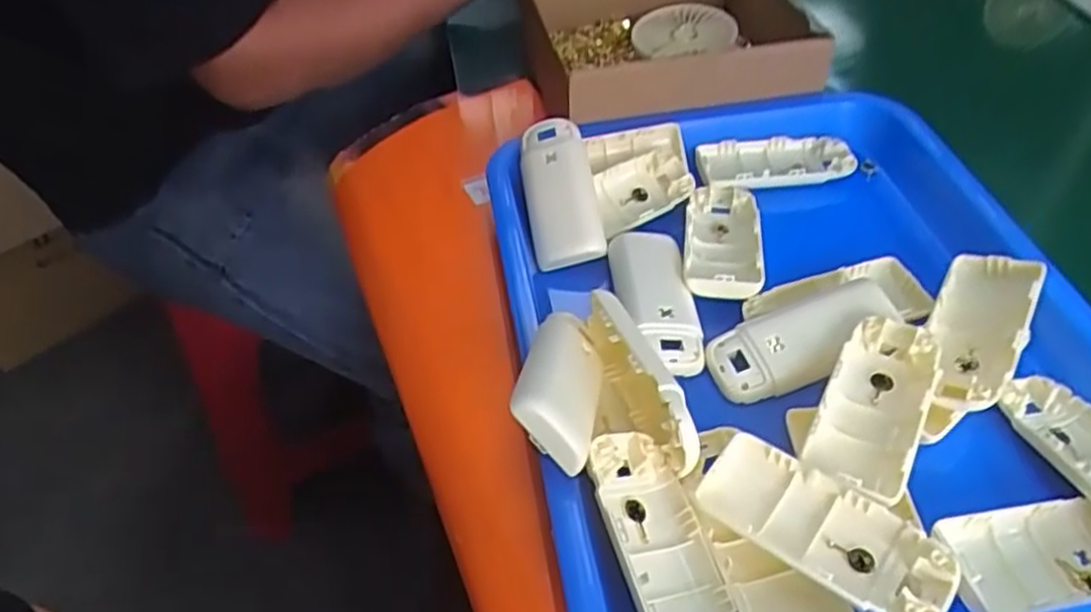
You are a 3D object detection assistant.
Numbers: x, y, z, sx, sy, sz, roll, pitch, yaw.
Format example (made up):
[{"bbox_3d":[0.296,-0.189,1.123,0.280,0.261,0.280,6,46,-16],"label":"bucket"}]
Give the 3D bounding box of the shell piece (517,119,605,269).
[{"bbox_3d":[0.009,-0.074,0.493,0.044,0.013,0.101,-6,66,-5],"label":"shell piece"}]

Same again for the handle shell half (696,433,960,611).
[{"bbox_3d":[0.119,0.100,0.339,0.104,0.023,0.046,26,52,23],"label":"handle shell half"}]

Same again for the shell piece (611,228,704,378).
[{"bbox_3d":[0.064,-0.007,0.447,0.043,0.015,0.108,-4,47,-3],"label":"shell piece"}]

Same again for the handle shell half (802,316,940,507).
[{"bbox_3d":[0.163,0.048,0.383,0.044,0.016,0.110,22,51,20],"label":"handle shell half"}]

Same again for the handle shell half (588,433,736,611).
[{"bbox_3d":[0.050,0.104,0.337,0.043,0.026,0.103,-12,48,-11],"label":"handle shell half"}]

